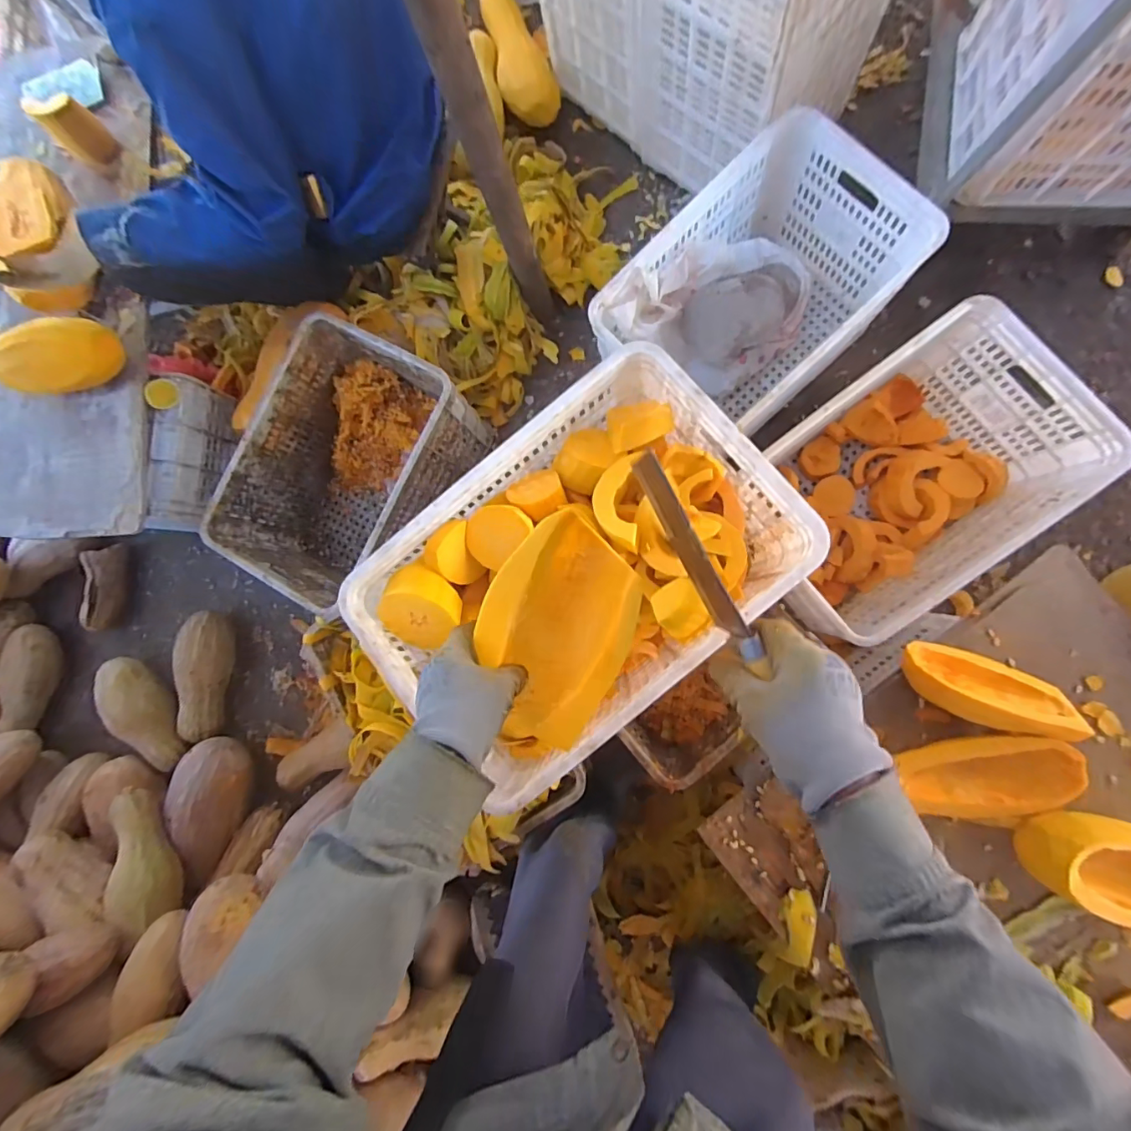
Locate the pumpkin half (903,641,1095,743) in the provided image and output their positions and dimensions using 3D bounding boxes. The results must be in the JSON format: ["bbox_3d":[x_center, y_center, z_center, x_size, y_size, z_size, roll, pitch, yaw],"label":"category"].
[{"bbox_3d":[0.605,0.180,0.710,0.232,0.088,0.097,14,89,8],"label":"pumpkin half"}]

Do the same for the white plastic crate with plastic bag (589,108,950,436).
[{"bbox_3d":[0.363,-0.516,1.004,0.380,0.275,0.524,45,93,7],"label":"white plastic crate with plastic bag"}]

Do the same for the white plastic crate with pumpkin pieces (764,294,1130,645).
[{"bbox_3d":[0.601,-0.144,0.957,0.534,0.316,0.355,-37,83,5],"label":"white plastic crate with pumpkin pieces"}]

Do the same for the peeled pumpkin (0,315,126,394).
[{"bbox_3d":[-0.968,-0.403,0.954,0.219,0.092,0.109,-13,86,7],"label":"peeled pumpkin"}]

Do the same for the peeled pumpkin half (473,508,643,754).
[{"bbox_3d":[-0.009,0.061,0.472,0.136,0.070,0.199,32,92,8],"label":"peeled pumpkin half"}]

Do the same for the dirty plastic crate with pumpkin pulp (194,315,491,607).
[{"bbox_3d":[-0.472,-0.203,1.117,0.374,0.302,0.518,29,91,8],"label":"dirty plastic crate with pumpkin pulp"}]

